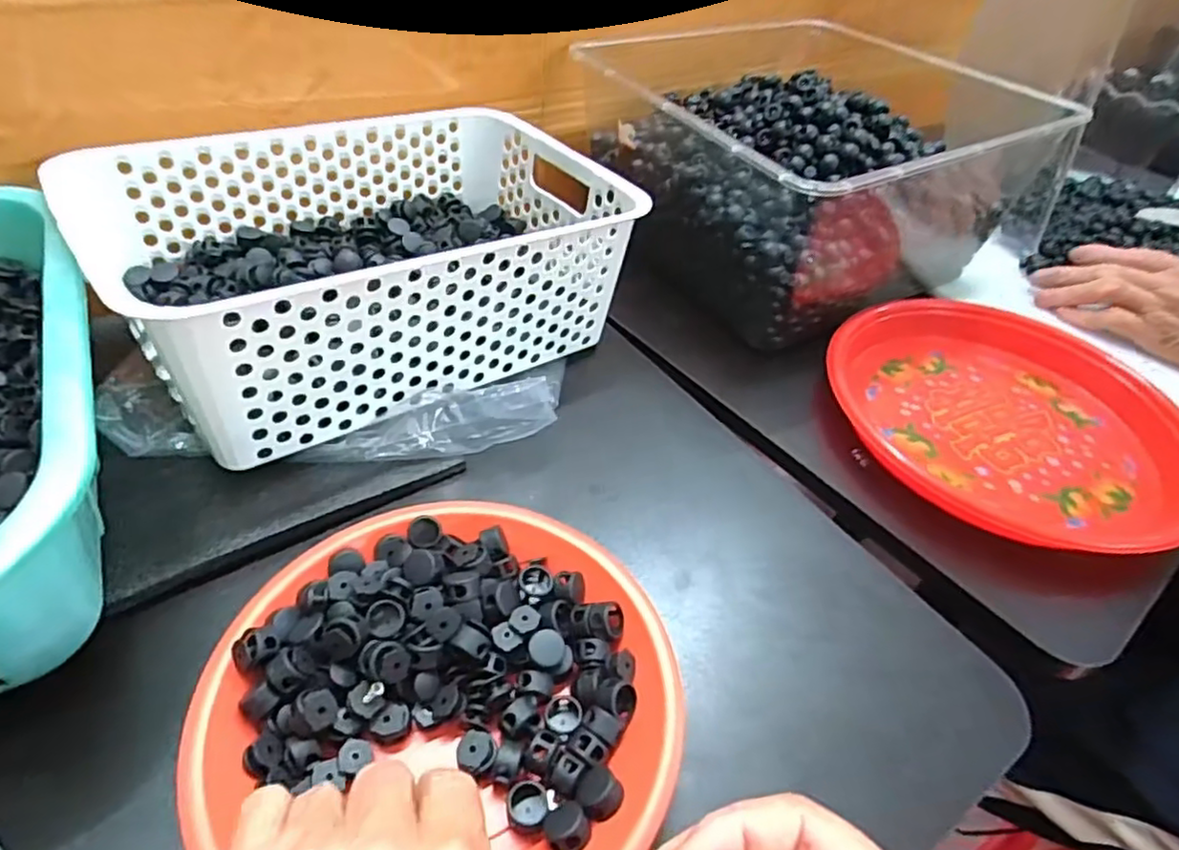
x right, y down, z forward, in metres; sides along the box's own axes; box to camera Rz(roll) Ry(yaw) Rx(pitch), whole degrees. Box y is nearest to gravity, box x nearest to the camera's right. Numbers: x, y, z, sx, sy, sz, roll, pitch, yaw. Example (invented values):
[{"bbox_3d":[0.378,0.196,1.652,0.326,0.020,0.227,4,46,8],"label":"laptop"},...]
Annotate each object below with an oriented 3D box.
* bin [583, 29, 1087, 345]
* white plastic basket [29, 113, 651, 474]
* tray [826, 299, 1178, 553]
[{"bbox_3d":[0.186,-0.225,0.585,0.333,0.154,0.313,-21,51,-25],"label":"bin"},{"bbox_3d":[-0.138,-0.107,0.443,0.290,0.125,0.209,-29,54,-31],"label":"white plastic basket"},{"bbox_3d":[0.294,-0.009,0.457,0.230,0.047,0.226,-26,53,-29],"label":"tray"}]

